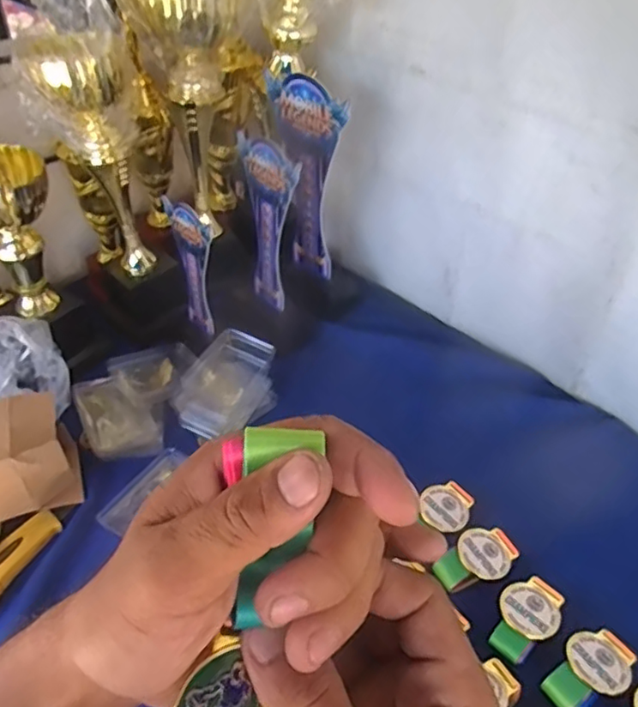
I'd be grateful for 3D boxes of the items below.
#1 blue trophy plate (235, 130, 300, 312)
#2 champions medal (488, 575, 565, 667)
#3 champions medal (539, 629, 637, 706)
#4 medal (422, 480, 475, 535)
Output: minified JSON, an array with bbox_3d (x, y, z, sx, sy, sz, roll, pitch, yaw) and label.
[{"bbox_3d":[-0.062,-0.149,0.708,0.029,0.211,0.099,-18,45,-22],"label":"blue trophy plate"},{"bbox_3d":[0.177,0.223,0.501,0.077,0.004,0.047,-28,50,-30],"label":"champions medal"},{"bbox_3d":[0.217,0.254,0.470,0.081,0.008,0.047,-22,47,-25],"label":"champions medal"},{"bbox_3d":[0.127,0.150,0.581,0.048,0.005,0.056,33,50,31],"label":"medal"}]

